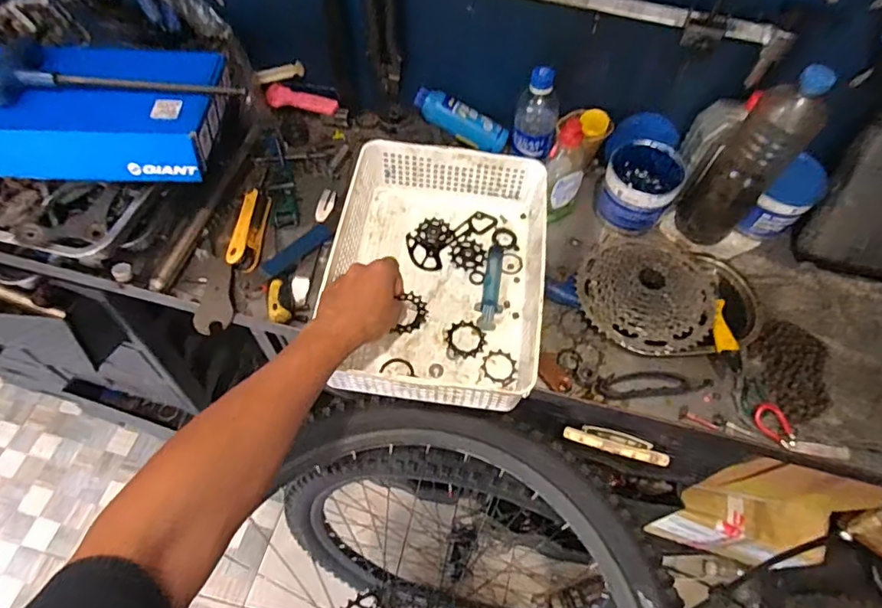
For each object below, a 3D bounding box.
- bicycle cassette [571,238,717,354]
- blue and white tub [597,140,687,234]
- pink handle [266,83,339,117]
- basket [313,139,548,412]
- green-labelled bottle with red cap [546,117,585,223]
[{"bbox_3d":[0.272,-0.022,0.697,0.174,0.050,0.186,19,60,11],"label":"bicycle cassette"},{"bbox_3d":[0.282,-0.162,0.759,0.099,0.099,0.097,0,58,-1],"label":"blue and white tub"},{"bbox_3d":[-0.228,-0.336,0.869,0.120,0.023,0.035,11,59,6],"label":"pink handle"},{"bbox_3d":[-0.003,-0.044,0.653,0.238,0.092,0.327,6,59,3],"label":"basket"},{"bbox_3d":[0.169,-0.177,0.729,0.051,0.157,0.051,19,60,11],"label":"green-labelled bottle with red cap"}]

